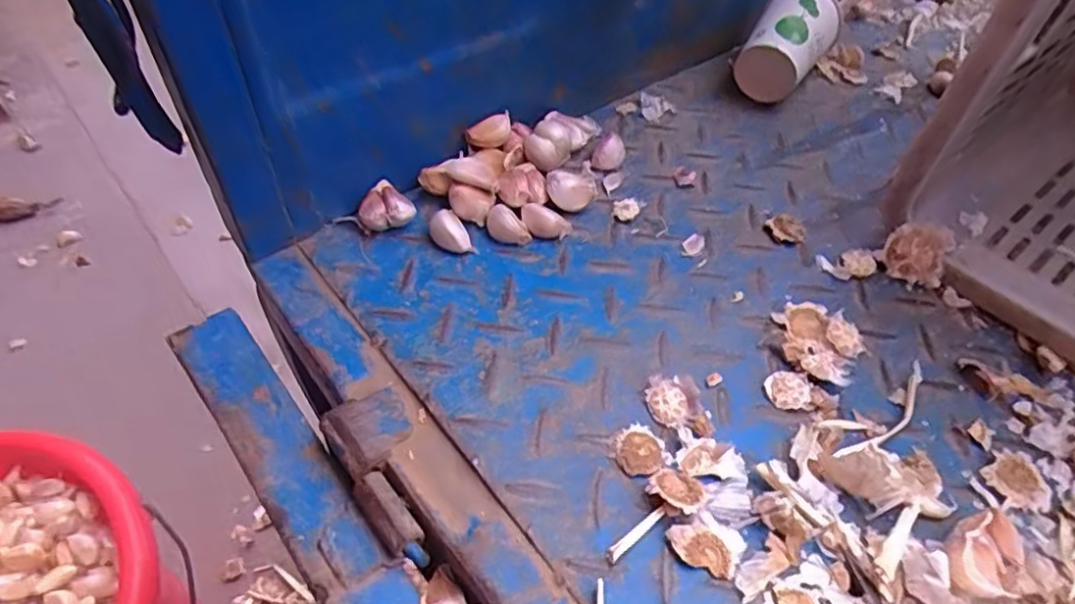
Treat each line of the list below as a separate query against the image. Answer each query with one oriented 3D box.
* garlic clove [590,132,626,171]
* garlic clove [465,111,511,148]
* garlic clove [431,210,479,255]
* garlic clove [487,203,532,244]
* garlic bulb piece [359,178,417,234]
[{"bbox_3d":[0.053,-0.111,0.476,0.022,0.020,0.031,14,52,10],"label":"garlic clove"},{"bbox_3d":[-0.033,-0.118,0.449,0.034,0.016,0.014,-21,54,-17],"label":"garlic clove"},{"bbox_3d":[-0.056,-0.043,0.413,0.019,0.020,0.030,-33,58,-24],"label":"garlic clove"},{"bbox_3d":[-0.019,-0.049,0.422,0.030,0.017,0.019,37,59,25],"label":"garlic clove"},{"bbox_3d":[-0.098,-0.060,0.420,0.034,0.025,0.029,-15,53,-12],"label":"garlic bulb piece"}]

